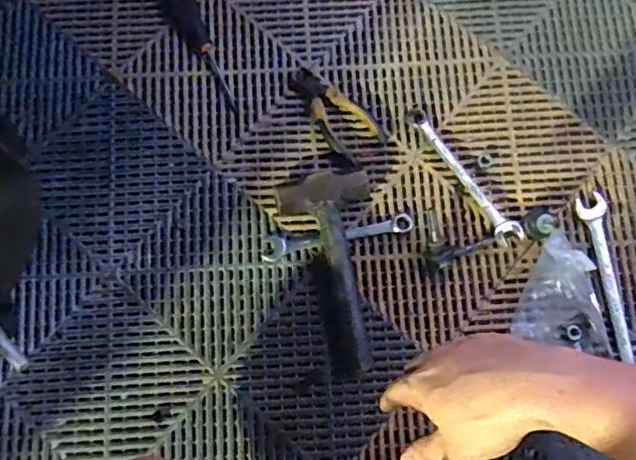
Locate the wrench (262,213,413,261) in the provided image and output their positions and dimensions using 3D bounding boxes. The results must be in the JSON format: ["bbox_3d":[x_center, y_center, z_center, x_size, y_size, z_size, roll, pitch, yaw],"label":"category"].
[{"bbox_3d":[0.027,0.006,0.779,0.202,0.006,0.032,-12,79,-3],"label":"wrench"}]

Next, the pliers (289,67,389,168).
[{"bbox_3d":[0.019,-0.166,0.809,0.075,0.025,0.159,-44,82,-9],"label":"pliers"}]

